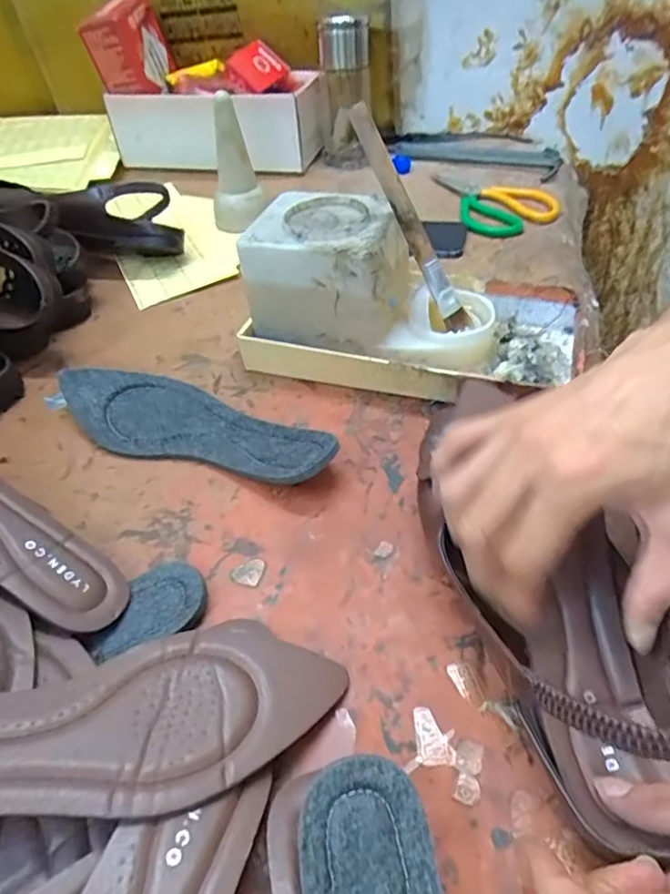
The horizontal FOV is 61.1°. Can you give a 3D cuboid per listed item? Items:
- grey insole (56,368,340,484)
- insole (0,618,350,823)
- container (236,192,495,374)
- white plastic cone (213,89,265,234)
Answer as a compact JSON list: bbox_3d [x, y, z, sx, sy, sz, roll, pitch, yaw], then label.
[{"bbox_3d":[-0.106,-0.021,0.436,0.235,0.033,0.075,14,50,19],"label":"grey insole"},{"bbox_3d":[-0.117,0.126,0.256,0.247,0.009,0.081,0,43,-23],"label":"insole"},{"bbox_3d":[0.030,-0.133,0.471,0.197,0.116,0.116,1,47,7],"label":"container"},{"bbox_3d":[-0.116,-0.318,0.641,0.063,0.128,0.057,-10,46,-3],"label":"white plastic cone"}]

